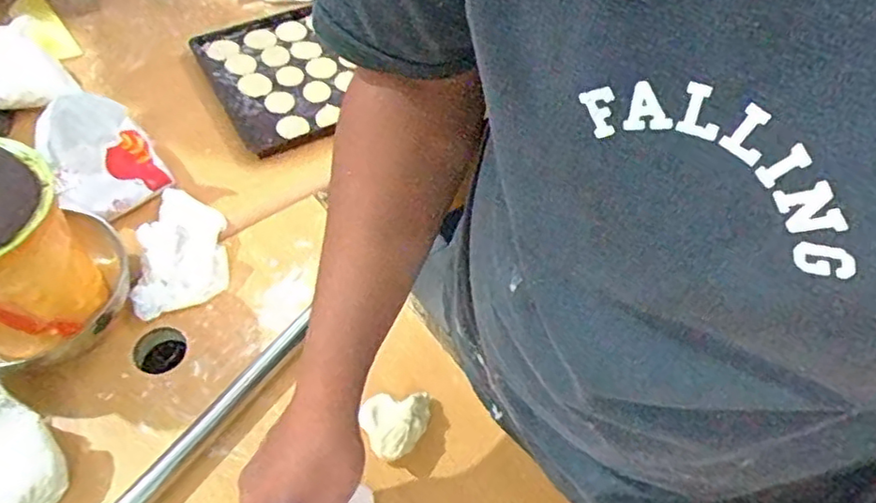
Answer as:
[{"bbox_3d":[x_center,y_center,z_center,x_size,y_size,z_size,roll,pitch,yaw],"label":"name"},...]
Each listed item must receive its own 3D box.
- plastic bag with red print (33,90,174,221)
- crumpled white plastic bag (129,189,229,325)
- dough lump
[{"bbox_3d":[-0.347,-0.098,0.653,0.047,0.130,0.108,31,58,18],"label":"plastic bag with red print"},{"bbox_3d":[-0.264,-0.002,0.656,0.084,0.033,0.147,-5,54,-7],"label":"crumpled white plastic bag"},{"bbox_3d":[-0.039,0.150,0.561,0.056,0.046,0.070,17,55,8],"label":"dough lump"}]

